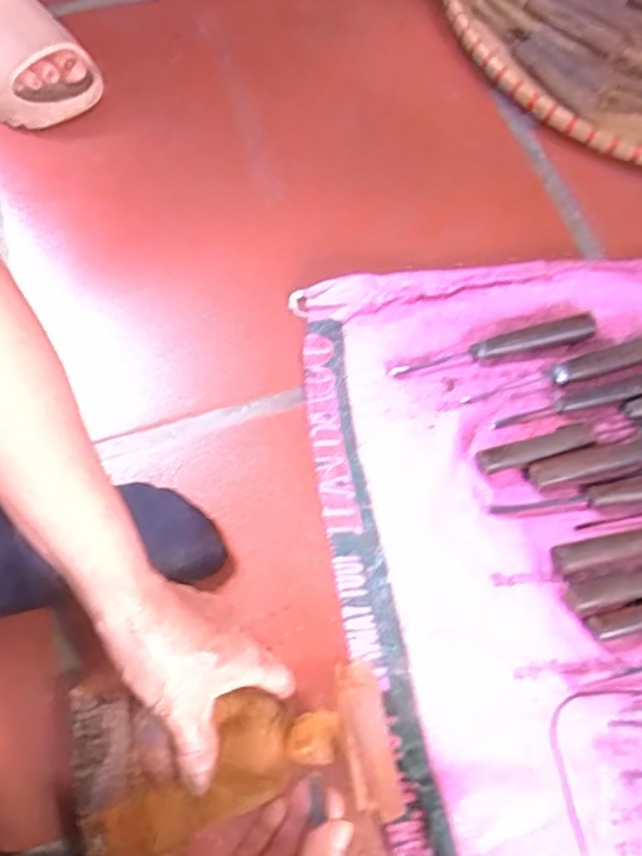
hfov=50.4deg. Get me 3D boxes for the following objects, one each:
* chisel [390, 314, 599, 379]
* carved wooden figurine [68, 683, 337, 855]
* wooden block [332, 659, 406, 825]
[{"bbox_3d":[0.144,-0.069,0.566,0.173,0.014,0.019,-10,67,-6],"label":"chisel"},{"bbox_3d":[-0.061,0.190,0.388,0.136,0.057,0.097,-10,67,-6],"label":"carved wooden figurine"},{"bbox_3d":[0.026,0.179,0.387,0.025,0.013,0.086,-12,81,-6],"label":"wooden block"}]

